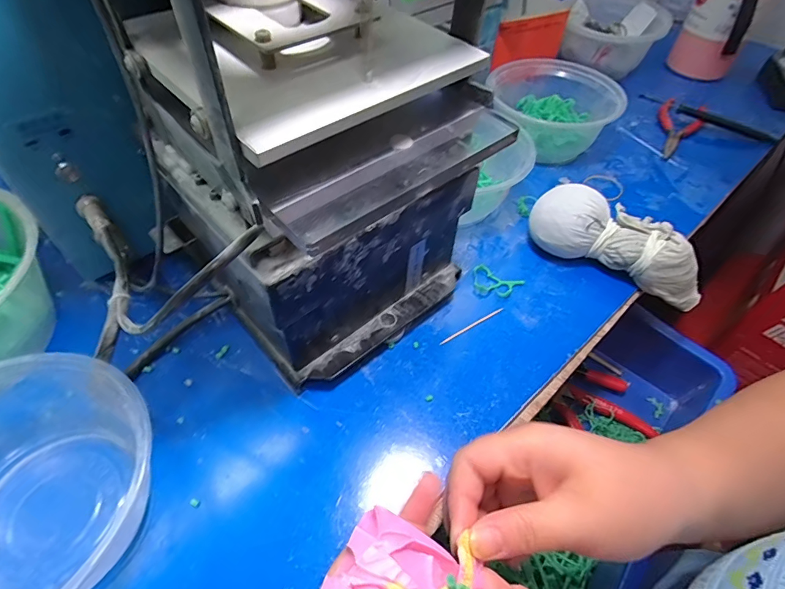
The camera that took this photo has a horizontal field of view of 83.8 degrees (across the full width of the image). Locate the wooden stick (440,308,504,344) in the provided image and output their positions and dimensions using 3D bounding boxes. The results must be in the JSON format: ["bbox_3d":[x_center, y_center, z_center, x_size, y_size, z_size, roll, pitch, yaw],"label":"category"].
[{"bbox_3d":[0.061,0.023,0.331,0.059,0.004,0.004,-24,57,-21],"label":"wooden stick"}]

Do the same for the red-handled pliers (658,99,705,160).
[{"bbox_3d":[0.322,-0.189,0.498,0.047,0.024,0.105,28,55,18],"label":"red-handled pliers"}]

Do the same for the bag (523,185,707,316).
[{"bbox_3d":[0.186,-0.042,0.357,0.146,0.048,0.055,24,54,15],"label":"bag"}]

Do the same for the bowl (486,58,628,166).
[{"bbox_3d":[0.165,-0.194,0.467,0.124,0.063,0.127,1,51,-2],"label":"bowl"}]

